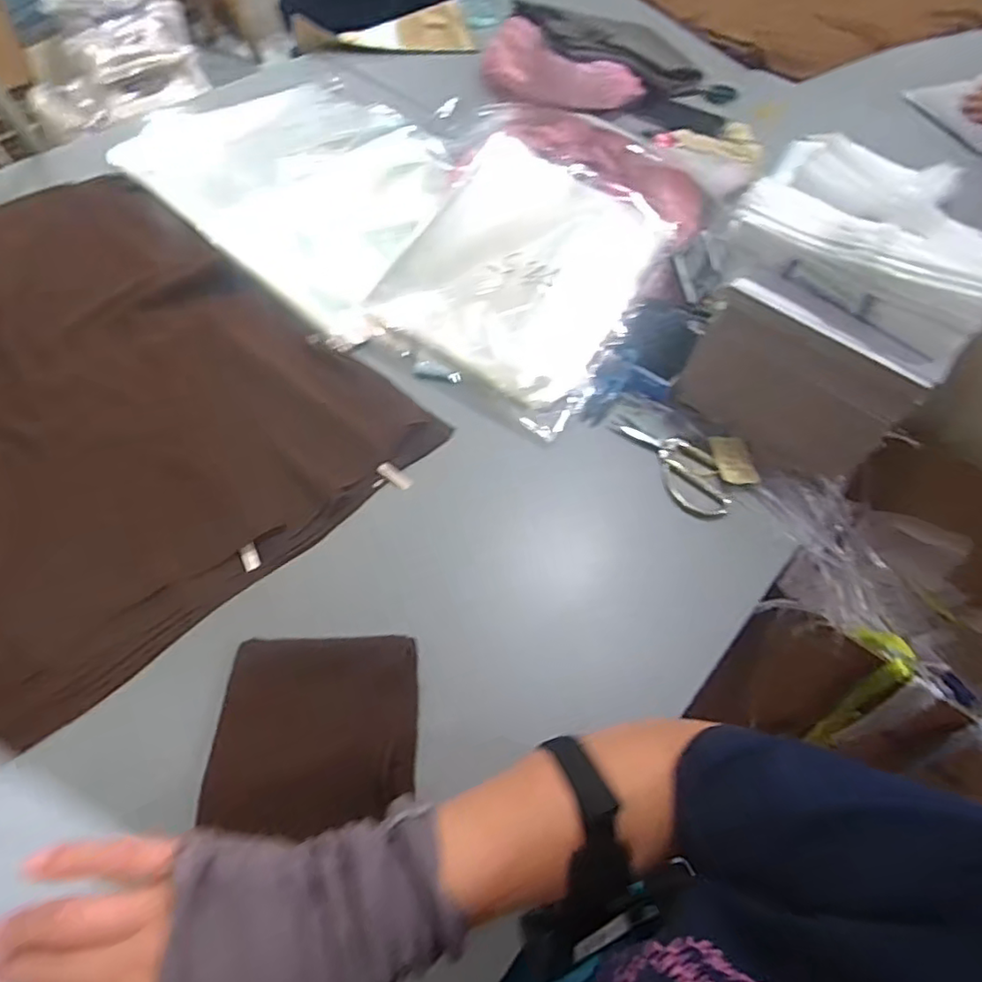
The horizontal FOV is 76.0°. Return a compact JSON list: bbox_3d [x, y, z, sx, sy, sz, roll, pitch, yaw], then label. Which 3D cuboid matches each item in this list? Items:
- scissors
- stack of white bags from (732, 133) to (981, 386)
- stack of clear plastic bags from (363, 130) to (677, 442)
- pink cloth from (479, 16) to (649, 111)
[{"bbox_3d":[0.206,-0.033,0.692,0.064,0.008,0.146,-27,62,-20],"label":"scissors"},{"bbox_3d":[0.375,-0.239,0.618,0.249,0.108,0.190,37,61,19],"label":"stack of white bags"},{"bbox_3d":[0.040,-0.271,0.783,0.299,0.044,0.339,33,80,14],"label":"stack of clear plastic bags"},{"bbox_3d":[0.111,-0.723,1.094,0.291,0.100,0.079,20,57,10],"label":"pink cloth"}]

